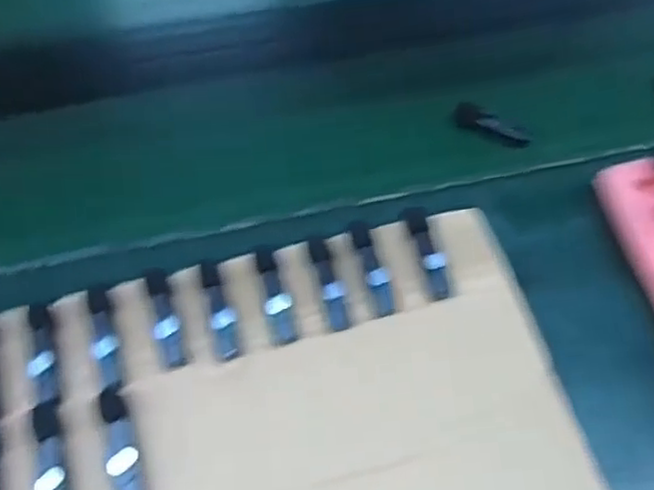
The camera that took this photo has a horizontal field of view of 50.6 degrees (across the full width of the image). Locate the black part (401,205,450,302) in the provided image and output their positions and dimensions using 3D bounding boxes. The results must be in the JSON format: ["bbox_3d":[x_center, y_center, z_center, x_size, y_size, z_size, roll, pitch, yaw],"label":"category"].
[{"bbox_3d":[0.065,0.002,0.444,0.014,0.014,0.066,-12,58,-10],"label":"black part"}]

